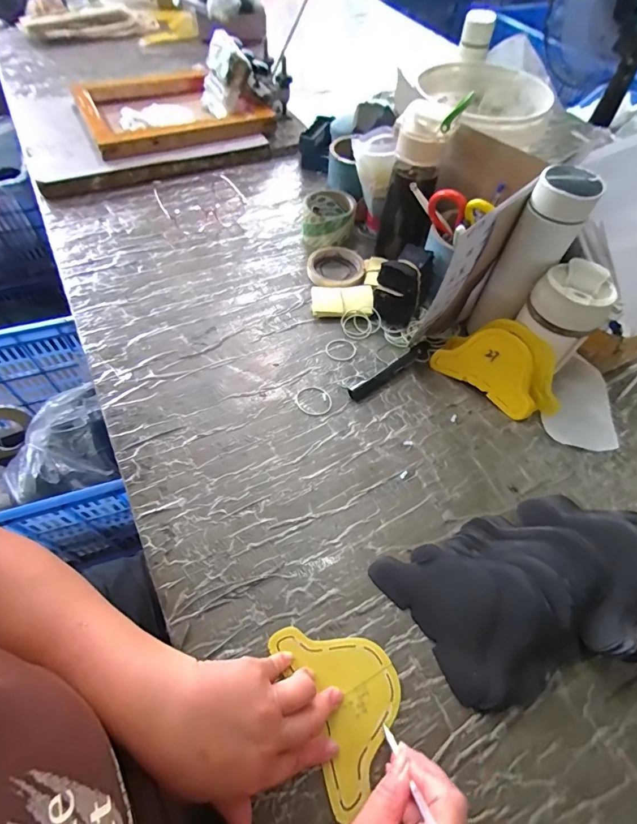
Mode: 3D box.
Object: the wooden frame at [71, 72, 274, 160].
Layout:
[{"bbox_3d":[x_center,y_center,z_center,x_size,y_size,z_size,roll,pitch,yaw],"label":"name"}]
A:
[{"bbox_3d":[-0.312,-0.651,0.868,0.348,0.045,0.292,-23,61,-17],"label":"wooden frame"}]

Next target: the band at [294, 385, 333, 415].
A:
[{"bbox_3d":[-0.006,-0.015,0.532,0.045,0.004,0.048,1,57,-2],"label":"band"}]

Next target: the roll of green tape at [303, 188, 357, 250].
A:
[{"bbox_3d":[0.017,-0.334,0.699,0.087,0.065,0.101,4,57,0],"label":"roll of green tape"}]

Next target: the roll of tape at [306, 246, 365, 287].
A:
[{"bbox_3d":[0.027,-0.236,0.661,0.089,0.018,0.091,1,57,-2],"label":"roll of tape"}]

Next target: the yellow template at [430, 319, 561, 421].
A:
[{"bbox_3d":[0.245,-0.064,0.534,0.160,0.101,0.040,37,35,19],"label":"yellow template"}]

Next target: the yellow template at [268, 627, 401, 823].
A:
[{"bbox_3d":[0.025,0.245,0.354,0.089,0.005,0.134,-23,61,-16],"label":"yellow template"}]

